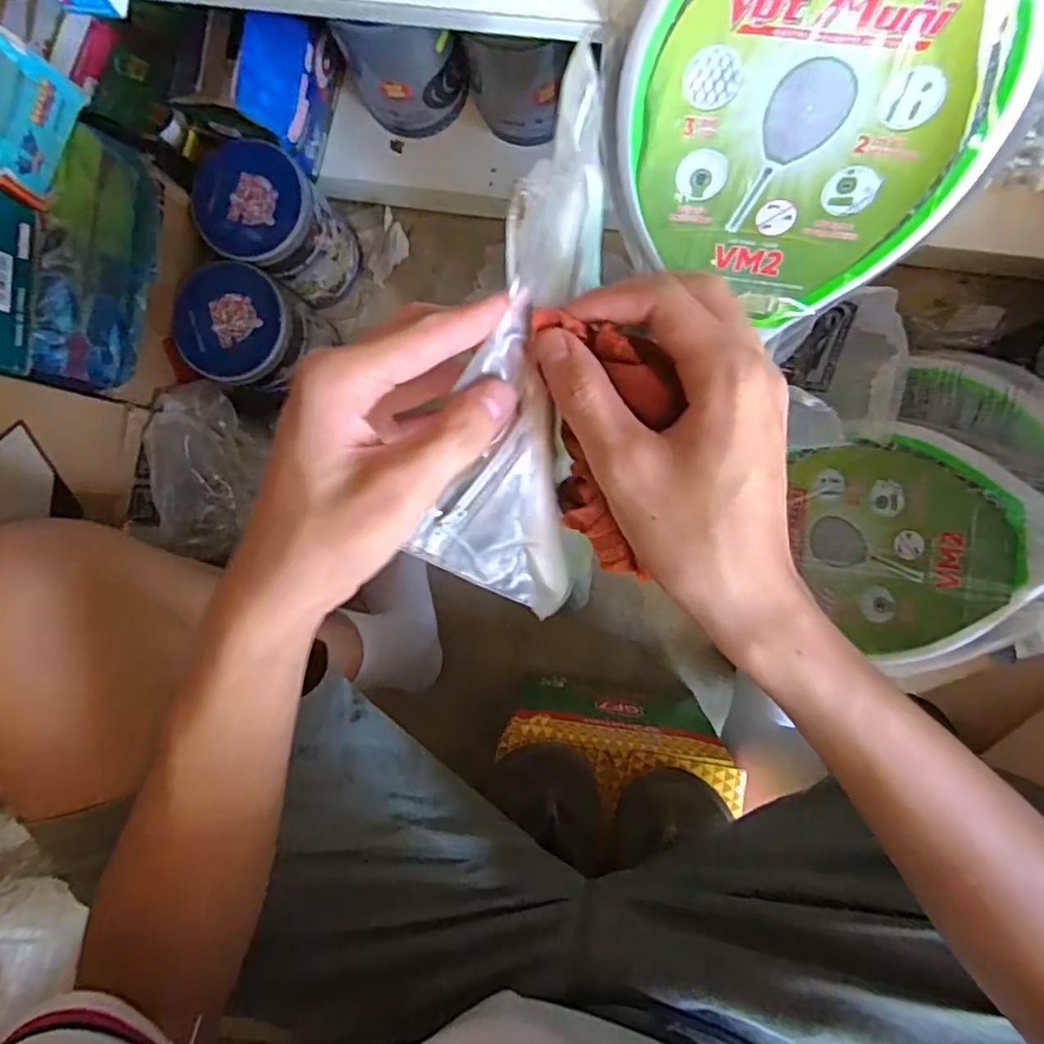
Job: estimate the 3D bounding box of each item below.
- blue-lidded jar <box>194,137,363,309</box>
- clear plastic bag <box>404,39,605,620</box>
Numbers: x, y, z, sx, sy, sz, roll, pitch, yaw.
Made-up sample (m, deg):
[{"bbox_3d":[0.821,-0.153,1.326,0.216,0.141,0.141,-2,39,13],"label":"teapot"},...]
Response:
[{"bbox_3d":[-0.251,-0.311,0.666,0.115,0.150,0.109,0,92,5],"label":"blue-lidded jar"},{"bbox_3d":[0.007,-0.087,0.282,0.058,0.101,0.252,9,93,5],"label":"clear plastic bag"}]

